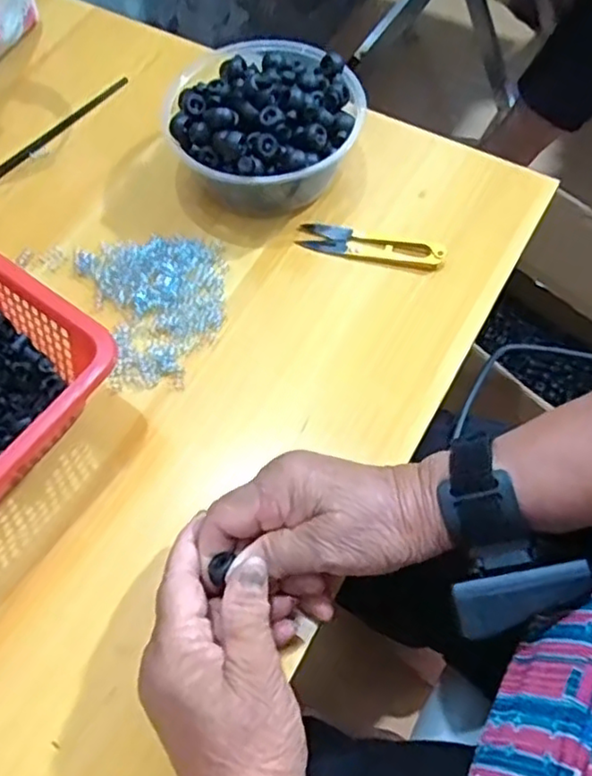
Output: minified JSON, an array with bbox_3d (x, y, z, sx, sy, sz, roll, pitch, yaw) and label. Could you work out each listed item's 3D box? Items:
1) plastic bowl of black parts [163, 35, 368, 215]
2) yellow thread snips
[{"bbox_3d":[-0.026,-0.189,0.480,0.135,0.076,0.125,-1,63,1],"label":"plastic bowl of black parts"},{"bbox_3d":[0.054,-0.106,0.470,0.105,0.009,0.022,13,64,8],"label":"yellow thread snips"}]

